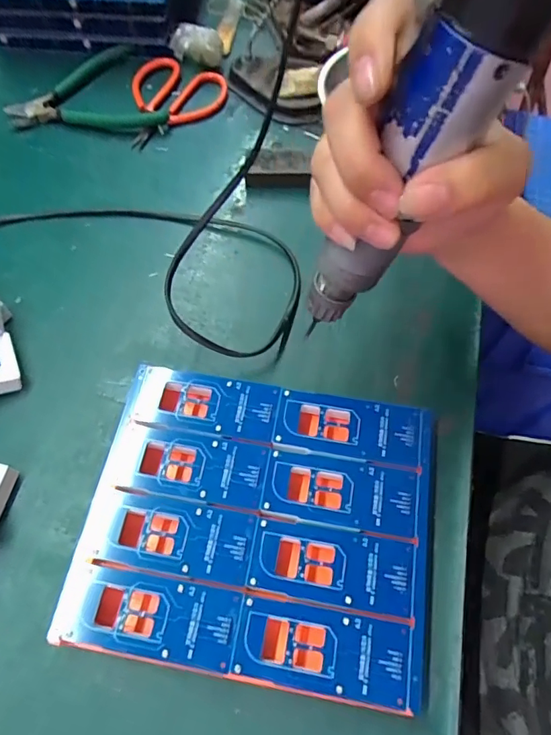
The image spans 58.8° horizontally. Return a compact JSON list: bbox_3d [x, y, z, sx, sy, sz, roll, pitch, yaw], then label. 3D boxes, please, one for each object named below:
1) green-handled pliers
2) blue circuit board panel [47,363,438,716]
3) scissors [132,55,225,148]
[{"bbox_3d":[-0.185,-0.256,0.462,0.129,0.015,0.131,-22,66,-12],"label":"green-handled pliers"},{"bbox_3d":[-0.008,0.088,0.287,0.191,0.025,0.159,10,63,3],"label":"blue circuit board panel"},{"bbox_3d":[-0.100,-0.244,0.455,0.090,0.016,0.105,20,66,10],"label":"scissors"}]

